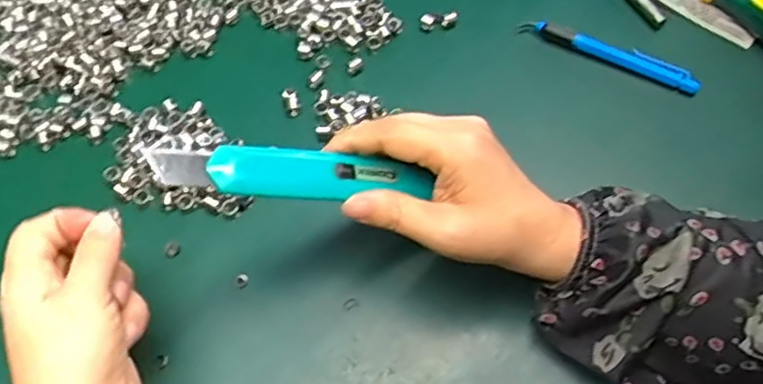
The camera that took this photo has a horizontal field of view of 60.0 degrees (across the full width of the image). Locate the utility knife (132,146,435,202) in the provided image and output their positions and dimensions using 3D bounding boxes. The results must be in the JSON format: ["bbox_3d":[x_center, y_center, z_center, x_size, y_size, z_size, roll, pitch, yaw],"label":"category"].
[{"bbox_3d":[-0.041,-0.011,0.316,0.131,0.014,0.026,2,62,-25],"label":"utility knife"}]

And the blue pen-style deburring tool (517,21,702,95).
[{"bbox_3d":[0.157,-0.095,0.453,0.124,0.016,0.010,21,66,12],"label":"blue pen-style deburring tool"}]

